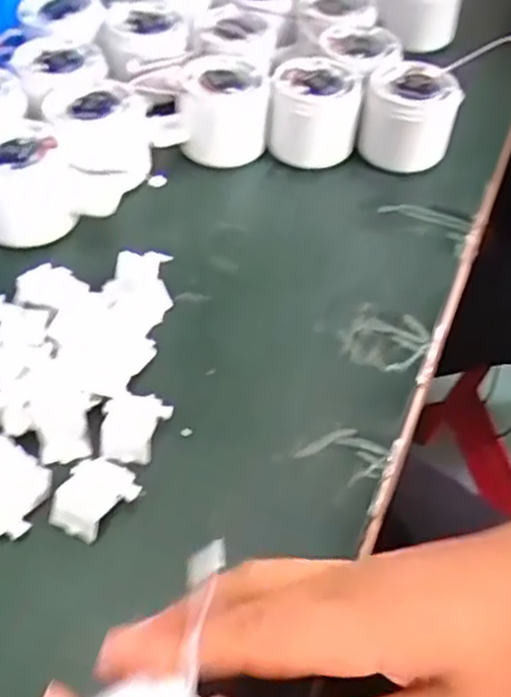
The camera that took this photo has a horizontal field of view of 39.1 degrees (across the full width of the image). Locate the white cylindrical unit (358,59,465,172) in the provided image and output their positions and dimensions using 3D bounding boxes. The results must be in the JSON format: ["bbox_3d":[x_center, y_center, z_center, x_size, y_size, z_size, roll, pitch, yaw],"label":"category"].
[{"bbox_3d":[0.103,-0.156,0.484,0.060,0.049,0.063,2,51,-3],"label":"white cylindrical unit"}]

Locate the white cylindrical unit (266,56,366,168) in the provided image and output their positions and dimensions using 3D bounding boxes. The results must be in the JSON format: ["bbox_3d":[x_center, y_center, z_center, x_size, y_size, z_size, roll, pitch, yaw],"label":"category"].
[{"bbox_3d":[0.040,-0.160,0.484,0.058,0.050,0.057,2,51,-3],"label":"white cylindrical unit"}]

